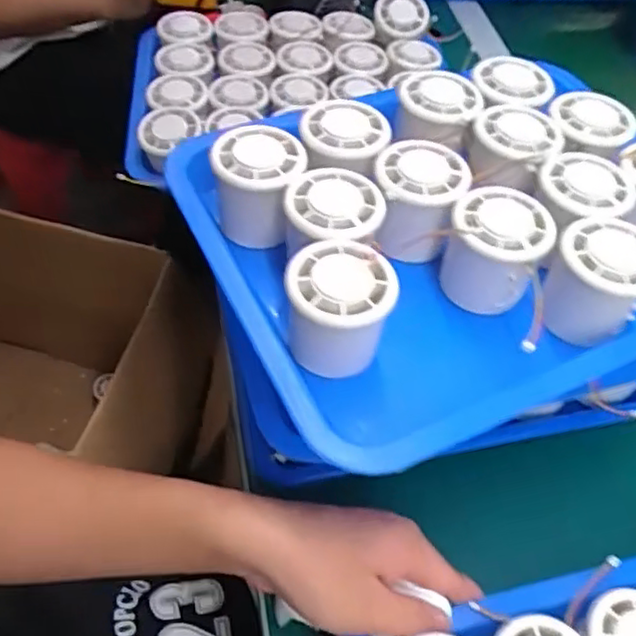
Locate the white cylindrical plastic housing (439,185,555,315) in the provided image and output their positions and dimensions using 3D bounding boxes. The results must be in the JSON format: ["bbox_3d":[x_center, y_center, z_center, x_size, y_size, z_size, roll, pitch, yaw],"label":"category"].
[{"bbox_3d":[0.104,-0.037,0.403,0.054,0.066,0.055,3,53,-4],"label":"white cylindrical plastic housing"}]

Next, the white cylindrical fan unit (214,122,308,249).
[{"bbox_3d":[-0.038,-0.080,0.417,0.055,0.056,0.058,3,53,-4],"label":"white cylindrical fan unit"}]

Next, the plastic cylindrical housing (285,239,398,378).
[{"bbox_3d":[0.010,-0.004,0.361,0.054,0.053,0.055,3,53,-4],"label":"plastic cylindrical housing"}]

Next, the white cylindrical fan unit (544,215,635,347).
[{"bbox_3d":[0.164,-0.022,0.391,0.056,0.053,0.059,3,53,-4],"label":"white cylindrical fan unit"}]

